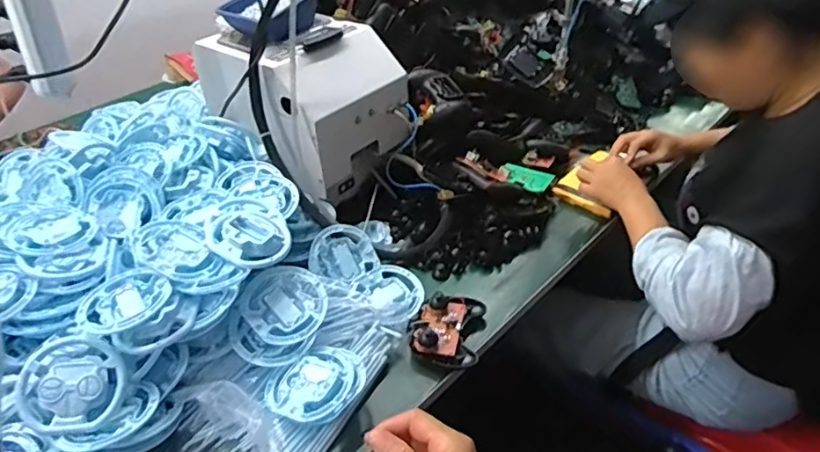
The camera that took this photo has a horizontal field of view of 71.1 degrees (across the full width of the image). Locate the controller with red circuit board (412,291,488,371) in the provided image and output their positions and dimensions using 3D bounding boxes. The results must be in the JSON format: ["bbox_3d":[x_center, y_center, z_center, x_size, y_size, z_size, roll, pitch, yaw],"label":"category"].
[{"bbox_3d":[0.052,0.138,0.776,0.088,0.038,0.110,8,39,14],"label":"controller with red circuit board"}]

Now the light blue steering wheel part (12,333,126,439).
[{"bbox_3d":[-0.364,0.170,0.616,0.105,0.018,0.101,4,67,-10],"label":"light blue steering wheel part"}]

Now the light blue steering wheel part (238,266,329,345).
[{"bbox_3d":[-0.158,0.100,0.734,0.105,0.013,0.102,5,57,-8],"label":"light blue steering wheel part"}]

